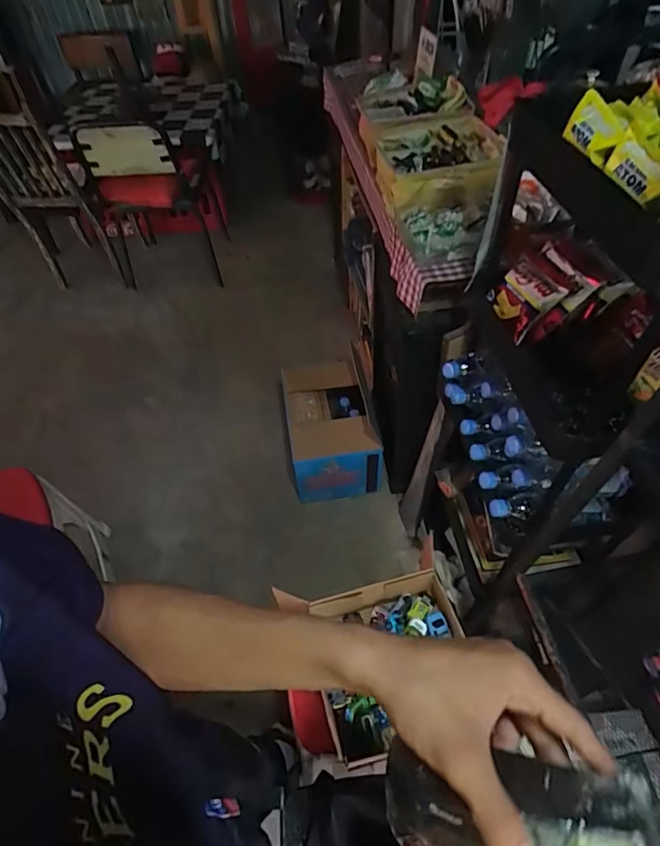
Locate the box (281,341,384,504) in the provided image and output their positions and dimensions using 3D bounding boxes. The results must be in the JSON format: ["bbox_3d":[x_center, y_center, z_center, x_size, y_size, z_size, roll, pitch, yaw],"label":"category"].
[{"bbox_3d":[0.008,0.007,1.672,0.290,0.254,0.456,-8,51,-4],"label":"box"}]

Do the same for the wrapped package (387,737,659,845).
[{"bbox_3d":[0.095,0.219,0.251,0.126,0.027,0.077,-5,81,20],"label":"wrapped package"}]

